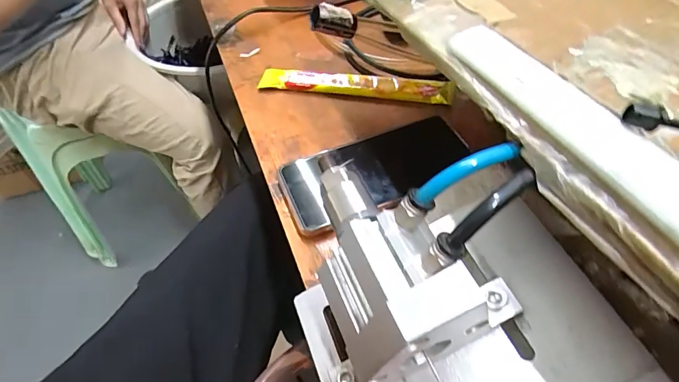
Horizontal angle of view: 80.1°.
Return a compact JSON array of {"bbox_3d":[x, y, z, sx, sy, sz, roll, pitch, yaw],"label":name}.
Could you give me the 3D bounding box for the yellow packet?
[{"bbox_3d":[0.014,-0.109,0.418,0.198,0.016,0.025,10,53,9],"label":"yellow packet"}]

